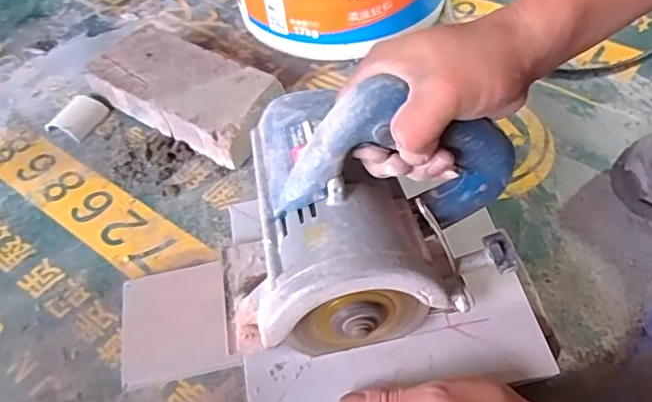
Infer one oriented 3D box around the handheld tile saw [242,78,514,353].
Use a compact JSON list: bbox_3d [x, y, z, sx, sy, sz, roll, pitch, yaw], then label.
[{"bbox_3d":[0.033,-0.020,0.385,0.161,0.152,0.187,-7,51,-1],"label":"handheld tile saw"}]

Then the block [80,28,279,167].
[{"bbox_3d":[-0.153,-0.120,0.634,0.216,0.049,0.101,27,58,24],"label":"block"}]

